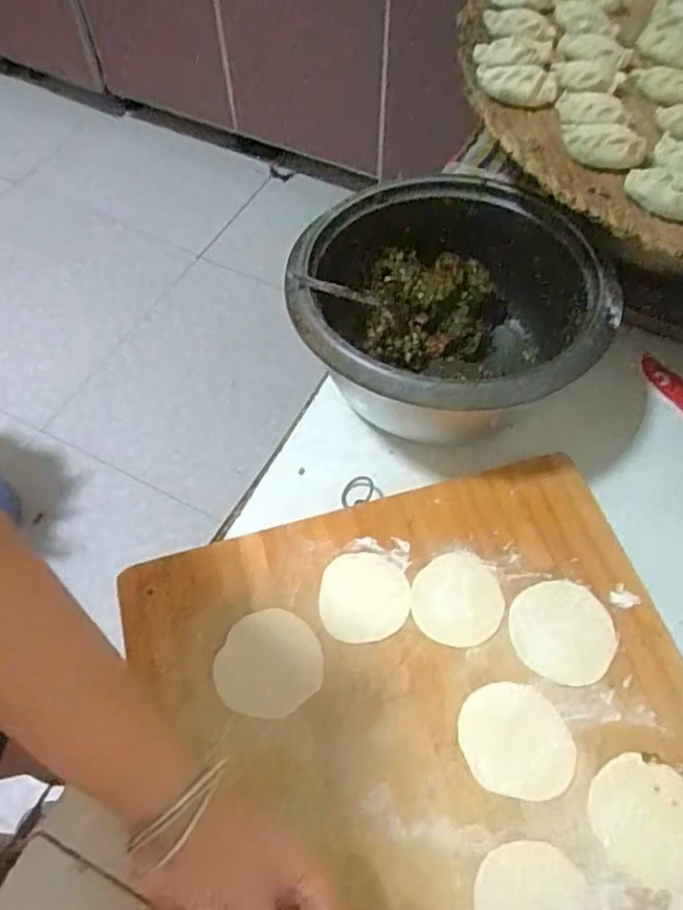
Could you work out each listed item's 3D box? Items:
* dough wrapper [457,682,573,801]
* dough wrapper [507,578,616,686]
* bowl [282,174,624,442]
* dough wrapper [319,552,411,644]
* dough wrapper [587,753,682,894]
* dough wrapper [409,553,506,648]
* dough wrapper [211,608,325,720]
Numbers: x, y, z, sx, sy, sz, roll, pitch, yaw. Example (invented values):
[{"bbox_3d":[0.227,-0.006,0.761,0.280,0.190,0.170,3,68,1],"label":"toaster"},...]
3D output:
[{"bbox_3d":[0.114,0.186,0.430,0.066,0.004,0.070,-1,60,2],"label":"dough wrapper"},{"bbox_3d":[0.156,0.123,0.467,0.070,0.004,0.070,-1,60,2],"label":"dough wrapper"},{"bbox_3d":[0.090,-0.117,0.566,0.247,0.128,0.244,-1,60,2],"label":"bowl"},{"bbox_3d":[0.017,0.103,0.479,0.063,0.004,0.064,3,60,4],"label":"dough wrapper"},{"bbox_3d":[0.192,0.225,0.407,0.075,0.004,0.066,39,69,22],"label":"dough wrapper"},{"bbox_3d":[0.084,0.104,0.477,0.061,0.004,0.066,1,62,-2],"label":"dough wrapper"},{"bbox_3d":[-0.050,0.143,0.454,0.073,0.004,0.068,-1,66,3],"label":"dough wrapper"}]

